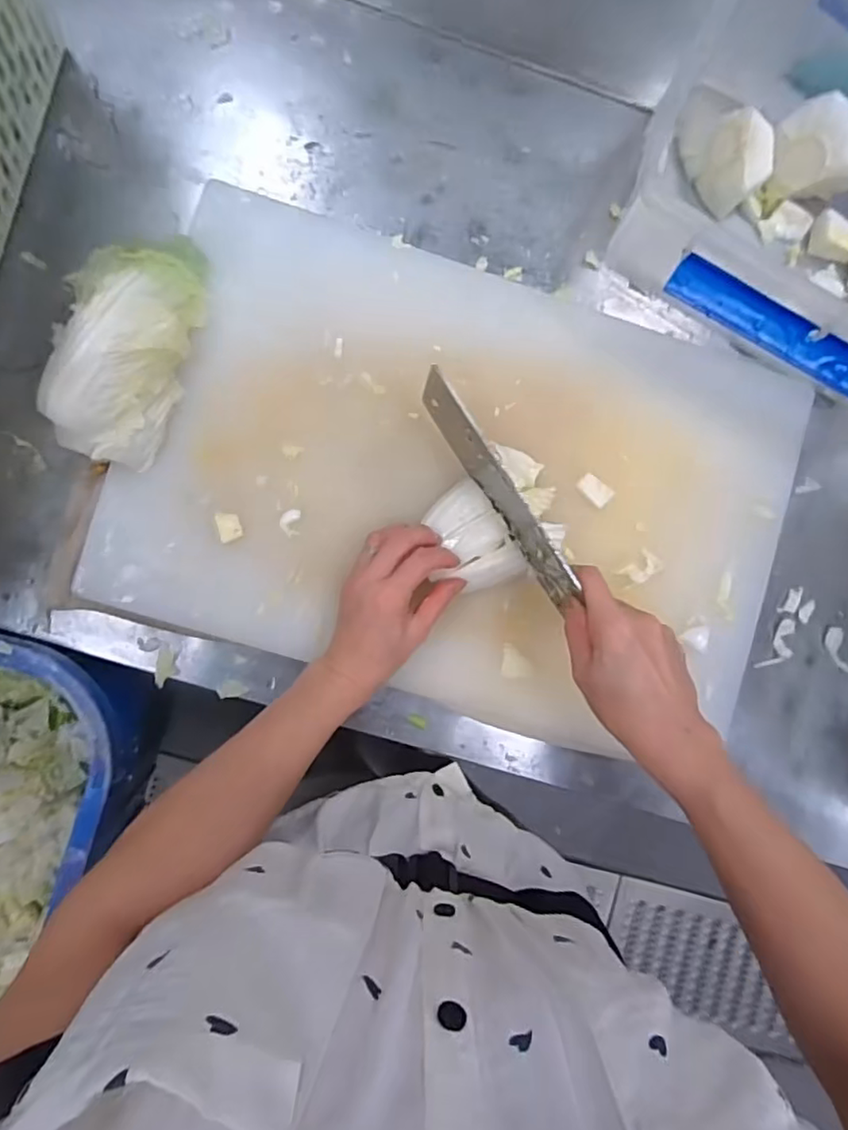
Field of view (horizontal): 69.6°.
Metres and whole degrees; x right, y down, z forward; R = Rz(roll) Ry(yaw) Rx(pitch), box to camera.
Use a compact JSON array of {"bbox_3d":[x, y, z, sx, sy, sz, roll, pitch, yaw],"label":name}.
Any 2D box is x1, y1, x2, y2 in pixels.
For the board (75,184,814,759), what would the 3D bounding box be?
[{"bbox_3d":[0.041,-0.070,0.490,0.533,0.033,0.351,17,83,-2],"label":"board"}]

